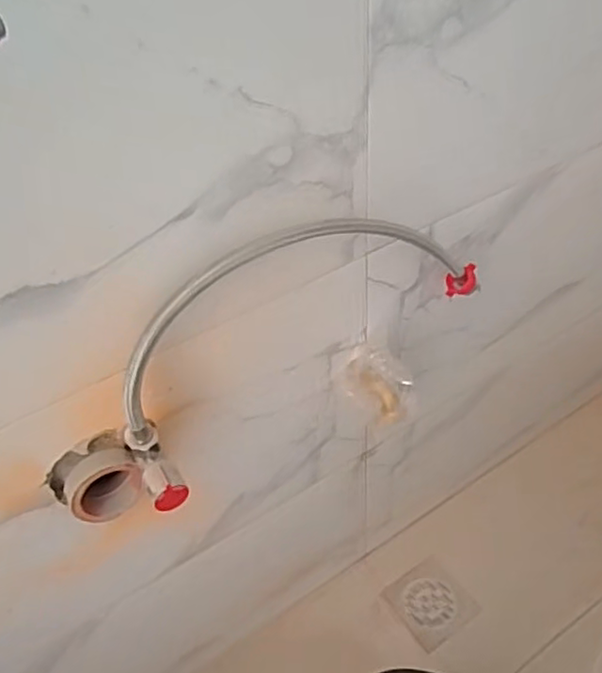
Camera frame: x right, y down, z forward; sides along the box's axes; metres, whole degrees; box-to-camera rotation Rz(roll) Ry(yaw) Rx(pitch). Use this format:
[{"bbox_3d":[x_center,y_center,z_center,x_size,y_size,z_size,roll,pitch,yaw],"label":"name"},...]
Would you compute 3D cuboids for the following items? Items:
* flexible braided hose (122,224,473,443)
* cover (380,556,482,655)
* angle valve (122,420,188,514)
[{"bbox_3d":[0.016,-0.034,0.530,0.353,0.147,0.038,-18,44,-32],"label":"flexible braided hose"},{"bbox_3d":[0.180,0.366,0.876,0.099,0.011,0.101,-27,48,-20],"label":"cover"},{"bbox_3d":[-0.115,0.089,0.482,0.027,0.055,0.068,-27,48,-20],"label":"angle valve"}]

